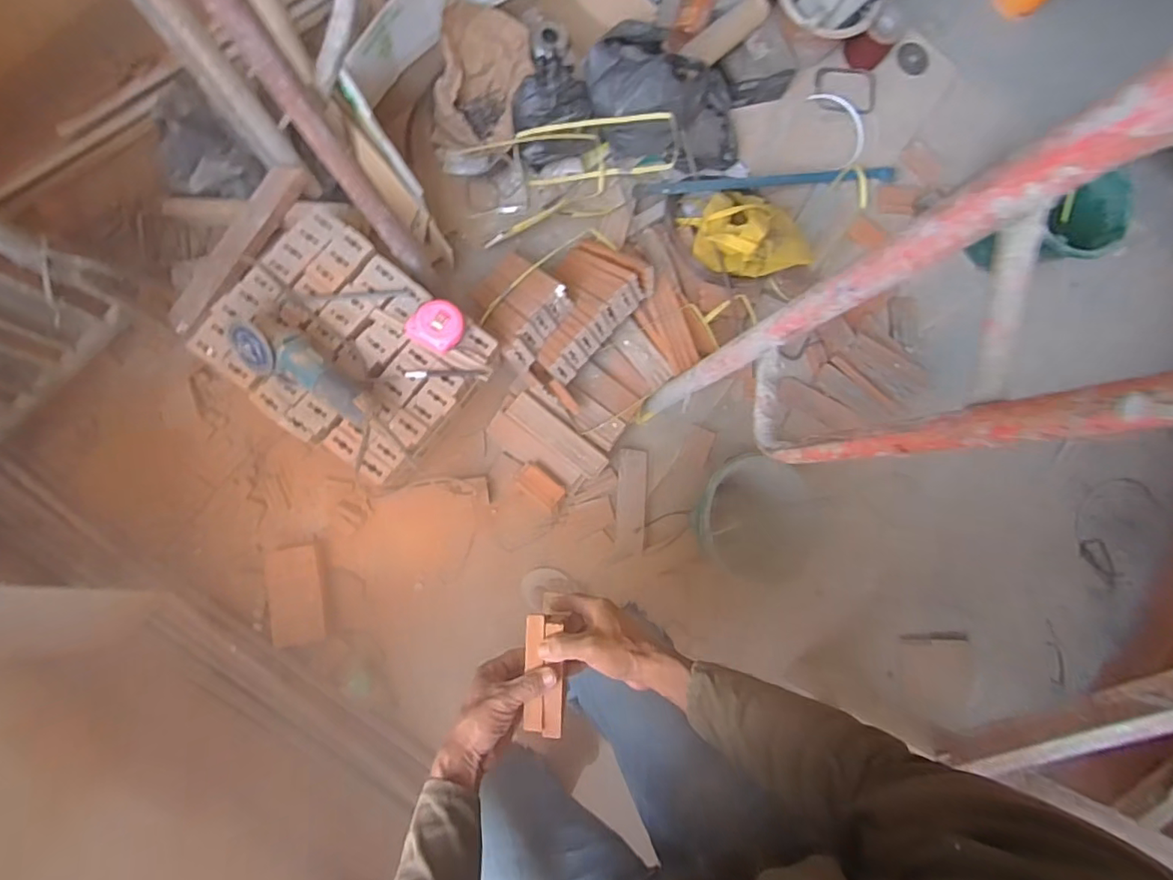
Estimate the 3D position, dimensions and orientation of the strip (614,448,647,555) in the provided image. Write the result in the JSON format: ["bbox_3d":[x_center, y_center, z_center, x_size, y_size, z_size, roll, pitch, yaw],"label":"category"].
[{"bbox_3d":[0.103,0.138,1.252,0.068,0.012,0.228,3,84,-8],"label":"strip"}]

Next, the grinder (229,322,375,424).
[{"bbox_3d":[-0.471,-0.119,0.943,0.250,0.088,0.080,28,81,-5],"label":"grinder"}]

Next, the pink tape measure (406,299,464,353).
[{"bbox_3d":[-0.270,-0.208,0.998,0.093,0.048,0.092,35,81,-3],"label":"pink tape measure"}]

